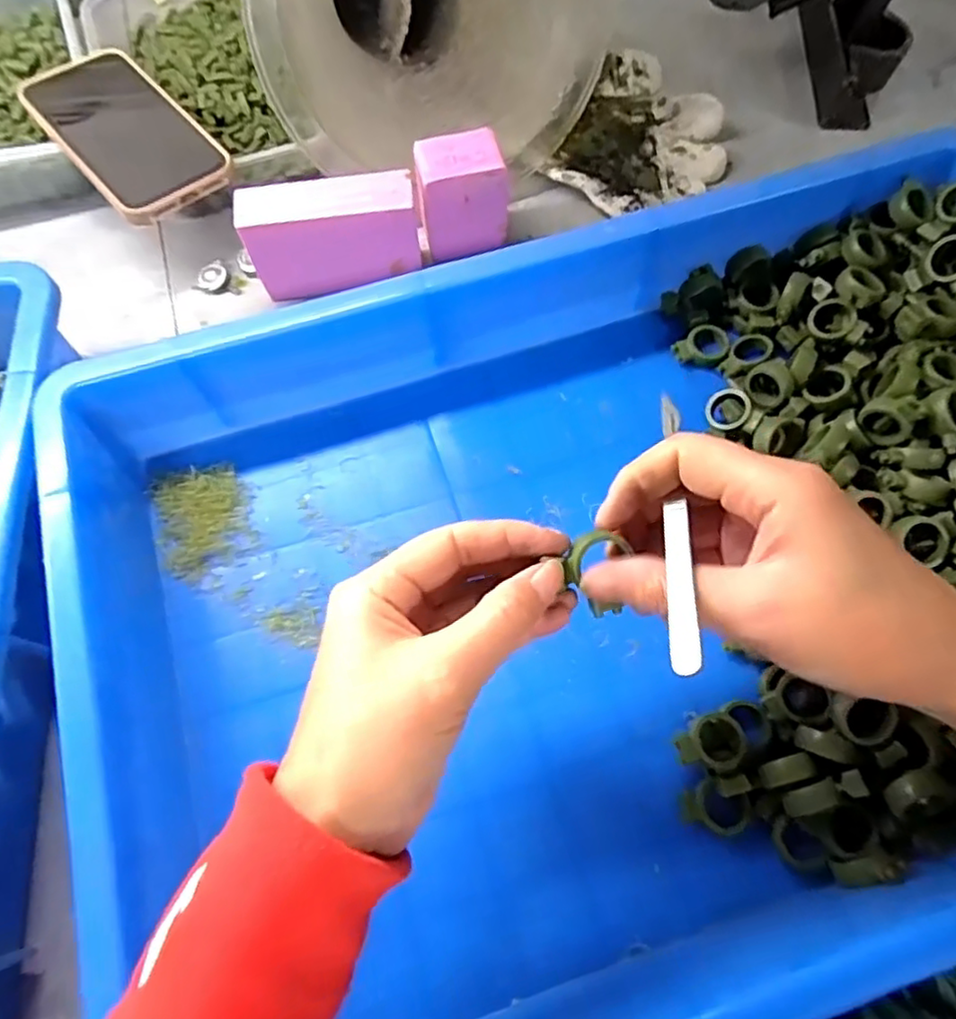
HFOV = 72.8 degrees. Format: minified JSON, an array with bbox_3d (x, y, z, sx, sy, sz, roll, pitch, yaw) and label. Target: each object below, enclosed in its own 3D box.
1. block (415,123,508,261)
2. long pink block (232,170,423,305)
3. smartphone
[{"bbox_3d":[-0.010,-0.209,0.432,0.057,0.064,0.038,-9,69,-3],"label":"block"},{"bbox_3d":[-0.093,-0.175,0.423,0.105,0.071,0.030,-10,69,-4],"label":"long pink block"},{"bbox_3d":[-0.233,-0.249,0.430,0.077,0.011,0.153,-38,76,-17],"label":"smartphone"}]

